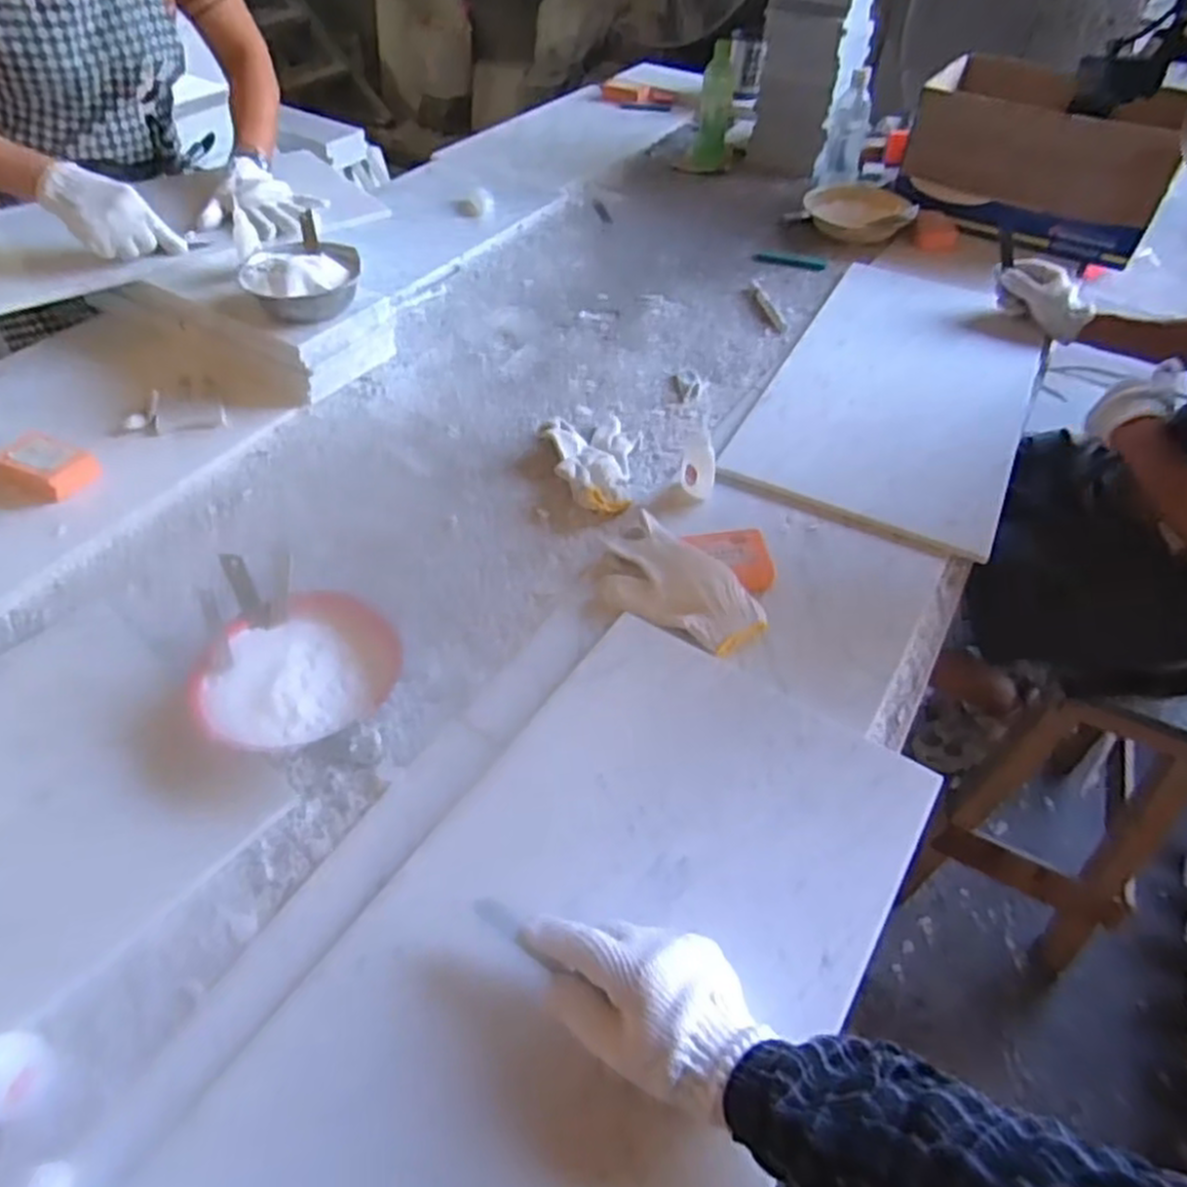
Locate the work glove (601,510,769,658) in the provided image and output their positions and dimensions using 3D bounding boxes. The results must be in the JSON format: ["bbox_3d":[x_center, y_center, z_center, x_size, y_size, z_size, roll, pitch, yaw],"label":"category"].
[{"bbox_3d":[0.072,-0.005,0.766,0.105,0.053,0.180,-32,57,-25],"label":"work glove"}]

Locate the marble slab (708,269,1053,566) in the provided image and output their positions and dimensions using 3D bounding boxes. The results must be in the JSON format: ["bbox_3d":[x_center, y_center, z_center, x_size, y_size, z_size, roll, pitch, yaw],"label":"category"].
[{"bbox_3d":[0.412,-0.280,1.037,0.305,0.024,0.602,20,53,20],"label":"marble slab"}]

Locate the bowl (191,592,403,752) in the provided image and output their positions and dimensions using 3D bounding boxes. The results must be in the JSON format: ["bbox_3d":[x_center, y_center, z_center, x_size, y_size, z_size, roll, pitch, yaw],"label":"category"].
[{"bbox_3d":[-0.248,0.069,0.676,0.166,0.041,0.146,-31,56,-25],"label":"bowl"}]

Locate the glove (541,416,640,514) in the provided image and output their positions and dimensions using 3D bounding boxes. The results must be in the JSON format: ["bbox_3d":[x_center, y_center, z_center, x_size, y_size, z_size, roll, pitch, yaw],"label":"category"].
[{"bbox_3d":[0.007,-0.153,0.913,0.112,0.035,0.157,-11,50,-10],"label":"glove"}]

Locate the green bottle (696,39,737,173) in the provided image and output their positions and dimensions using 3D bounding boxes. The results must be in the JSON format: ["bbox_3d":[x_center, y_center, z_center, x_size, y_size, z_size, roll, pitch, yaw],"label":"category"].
[{"bbox_3d":[0.243,-0.952,1.552,0.069,0.206,0.073,6,49,4],"label":"green bottle"}]

